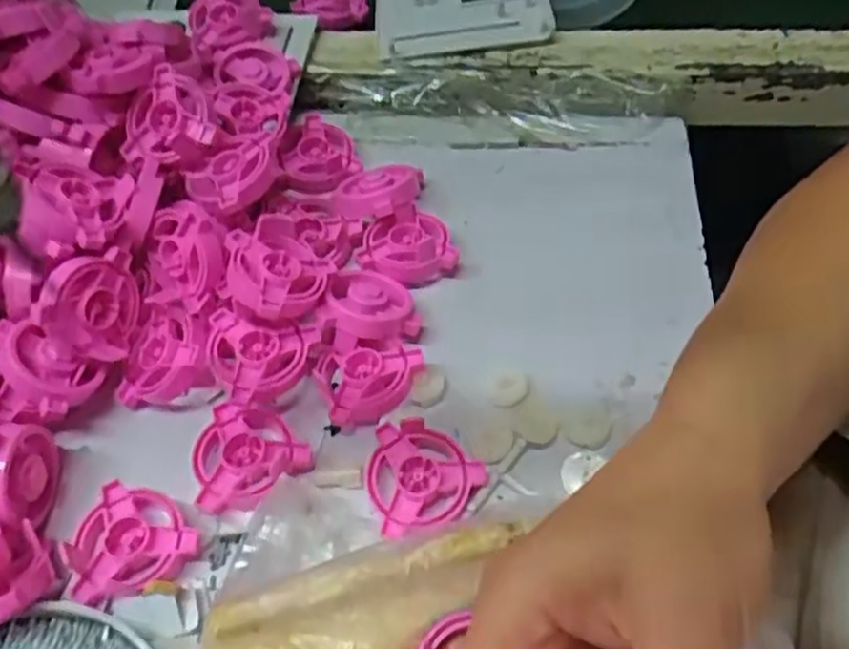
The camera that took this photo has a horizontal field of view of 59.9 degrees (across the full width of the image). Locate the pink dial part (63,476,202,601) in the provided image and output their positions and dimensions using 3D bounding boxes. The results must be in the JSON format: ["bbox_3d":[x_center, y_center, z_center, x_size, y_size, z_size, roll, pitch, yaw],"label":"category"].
[{"bbox_3d":[-0.131,0.099,0.330,0.052,0.016,0.052,-1,57,2],"label":"pink dial part"}]

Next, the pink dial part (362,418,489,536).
[{"bbox_3d":[-0.007,0.071,0.344,0.052,0.017,0.052,38,66,24],"label":"pink dial part"}]

